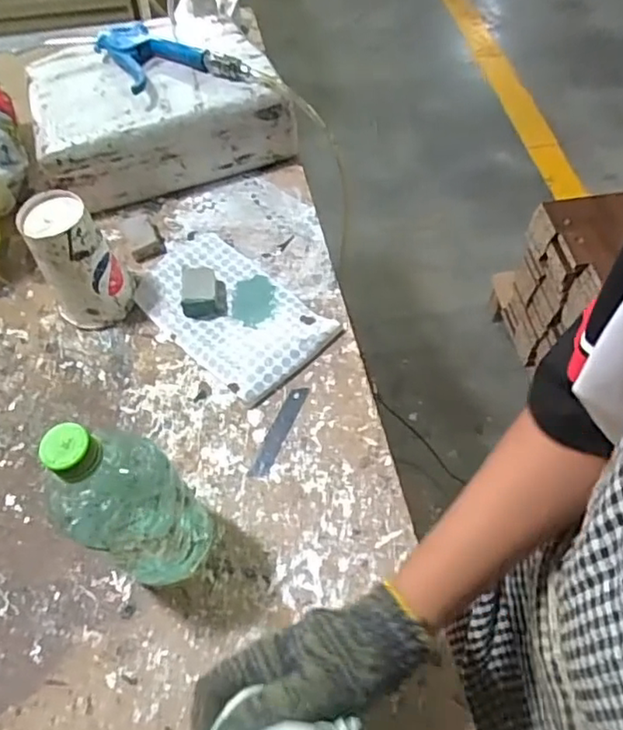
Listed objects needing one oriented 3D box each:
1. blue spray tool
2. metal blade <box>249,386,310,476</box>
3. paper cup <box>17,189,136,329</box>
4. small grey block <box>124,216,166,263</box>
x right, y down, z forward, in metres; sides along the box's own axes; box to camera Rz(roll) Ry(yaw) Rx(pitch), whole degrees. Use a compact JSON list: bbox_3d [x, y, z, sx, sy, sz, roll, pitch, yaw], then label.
[{"bbox_3d":[-0.165,-0.356,0.705,0.121,0.021,0.171,-28,63,-16],"label":"blue spray tool"},{"bbox_3d":[-0.030,0.062,0.569,0.017,0.004,0.097,17,63,19],"label":"metal blade"},{"bbox_3d":[-0.232,-0.100,0.612,0.079,0.126,0.069,-30,60,-14],"label":"paper cup"},{"bbox_3d":[-0.190,-0.145,0.694,0.035,0.023,0.049,-20,58,-8],"label":"small grey block"}]

